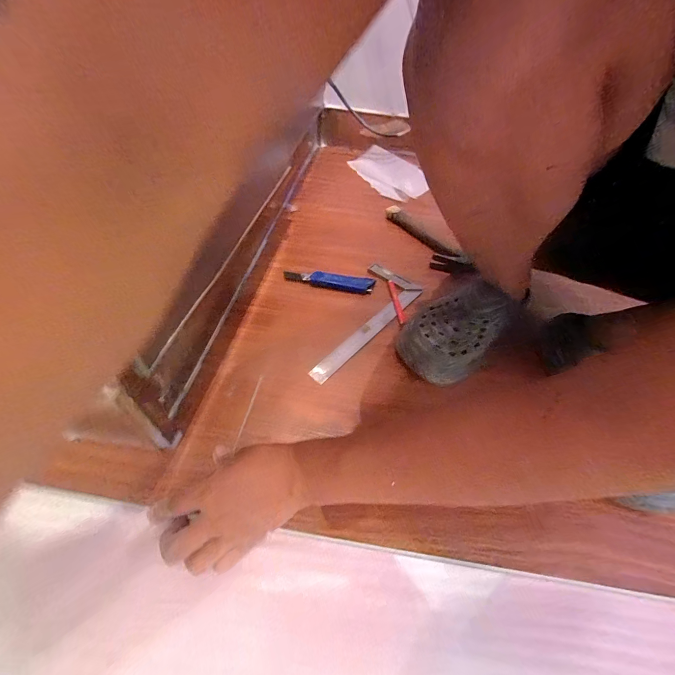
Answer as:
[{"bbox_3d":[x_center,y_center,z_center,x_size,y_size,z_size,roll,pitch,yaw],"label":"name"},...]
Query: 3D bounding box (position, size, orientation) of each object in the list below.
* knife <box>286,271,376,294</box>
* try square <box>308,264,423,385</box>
[{"bbox_3d":[-0.017,-0.114,0.594,0.178,0.015,0.036,6,47,2],"label":"knife"},{"bbox_3d":[0.040,-0.038,0.539,0.113,0.007,0.306,30,53,19],"label":"try square"}]

